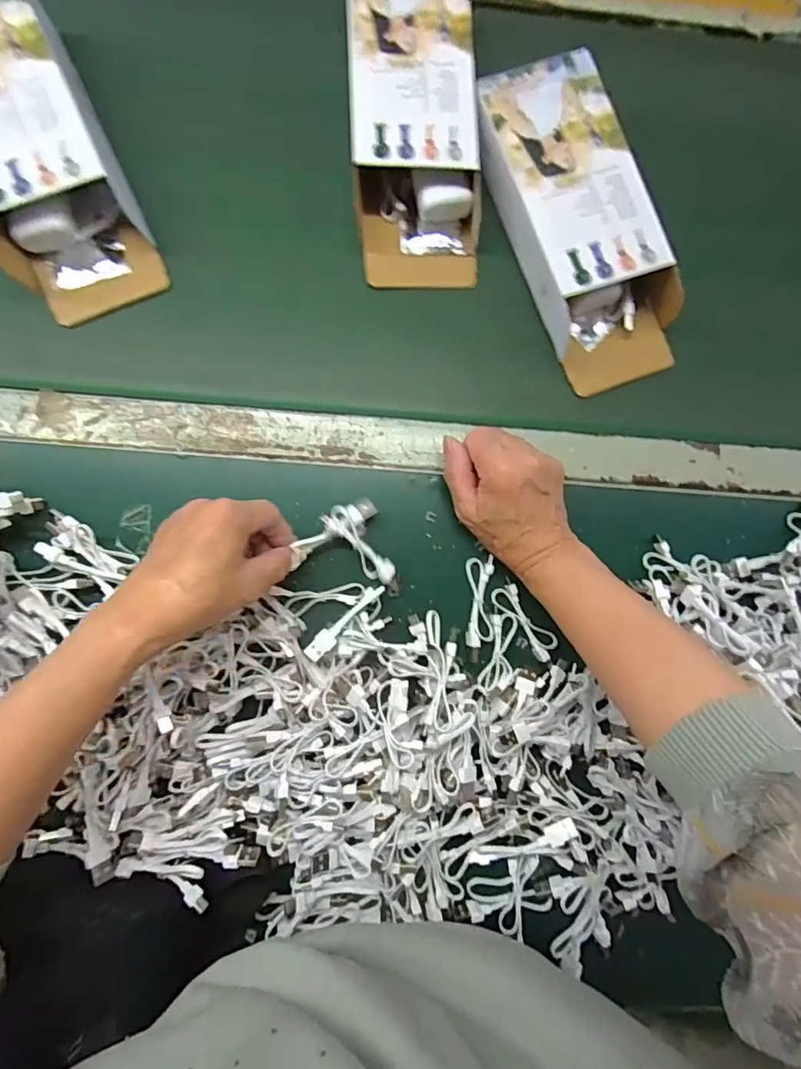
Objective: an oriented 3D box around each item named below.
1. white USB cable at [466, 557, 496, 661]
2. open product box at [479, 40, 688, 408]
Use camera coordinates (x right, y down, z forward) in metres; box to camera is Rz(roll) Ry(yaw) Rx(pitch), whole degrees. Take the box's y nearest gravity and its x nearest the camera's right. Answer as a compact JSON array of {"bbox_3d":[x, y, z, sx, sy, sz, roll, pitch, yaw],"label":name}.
[{"bbox_3d":[0.063,0.057,0.394,0.021,0.010,0.078,0,83,-3],"label":"white USB cable"},{"bbox_3d":[0.147,-0.252,0.416,0.110,0.053,0.258,-22,85,-6],"label":"open product box"}]

